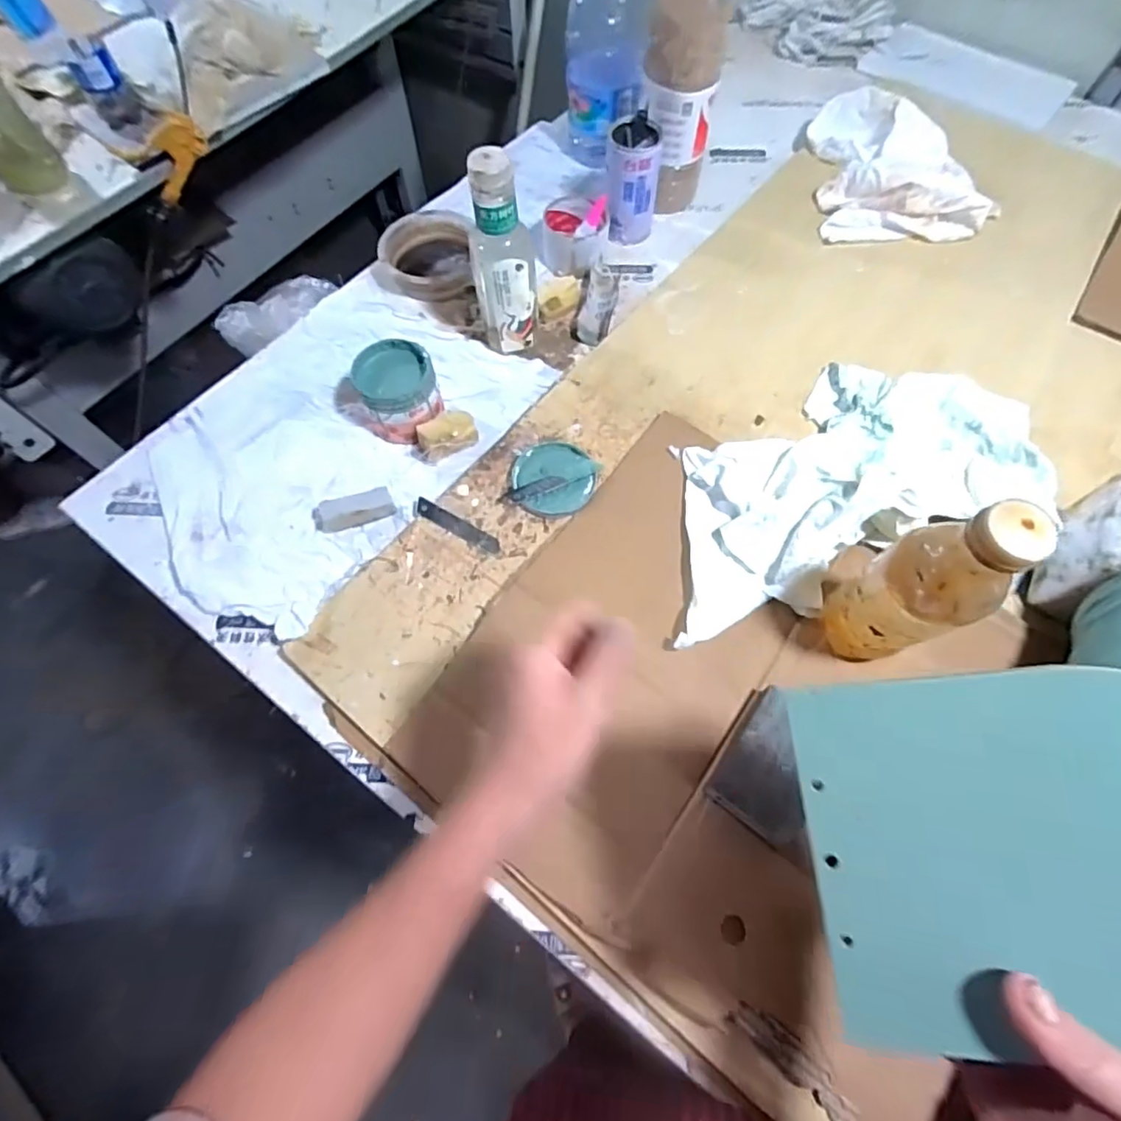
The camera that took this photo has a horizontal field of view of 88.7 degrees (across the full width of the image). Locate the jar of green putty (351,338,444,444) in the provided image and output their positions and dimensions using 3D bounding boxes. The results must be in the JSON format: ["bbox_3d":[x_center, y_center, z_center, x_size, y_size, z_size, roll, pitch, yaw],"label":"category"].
[{"bbox_3d":[-0.168,-0.178,0.603,0.077,0.064,0.084,0,67,1],"label":"jar of green putty"}]

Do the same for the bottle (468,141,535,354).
[{"bbox_3d":[-0.058,-0.306,0.590,0.064,0.195,0.054,-11,67,-4],"label":"bottle"}]

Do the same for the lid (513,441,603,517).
[{"bbox_3d":[-0.007,-0.084,0.576,0.082,0.014,0.084,0,67,1],"label":"lid"}]

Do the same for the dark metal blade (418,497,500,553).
[{"bbox_3d":[-0.100,-0.034,0.559,0.096,0.004,0.017,28,70,12],"label":"dark metal blade"}]

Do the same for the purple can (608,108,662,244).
[{"bbox_3d":[0.089,-0.464,0.711,0.063,0.116,0.062,8,67,5],"label":"purple can"}]

